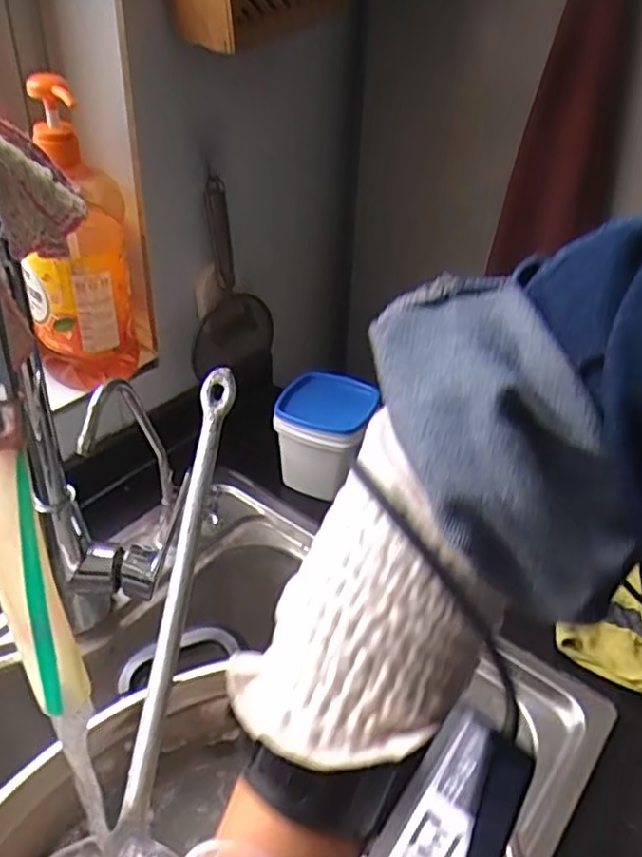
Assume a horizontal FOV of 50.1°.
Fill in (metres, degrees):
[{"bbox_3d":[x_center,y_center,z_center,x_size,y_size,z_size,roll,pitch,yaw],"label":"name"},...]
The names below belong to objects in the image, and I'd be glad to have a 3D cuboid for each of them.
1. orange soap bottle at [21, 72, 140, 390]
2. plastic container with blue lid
[{"bbox_3d":[-0.218,-0.155,0.610,0.090,0.266,0.070,-6,38,-12],"label":"orange soap bottle"},{"bbox_3d":[0.004,0.010,0.717,0.093,0.107,0.093,14,38,13],"label":"plastic container with blue lid"}]

